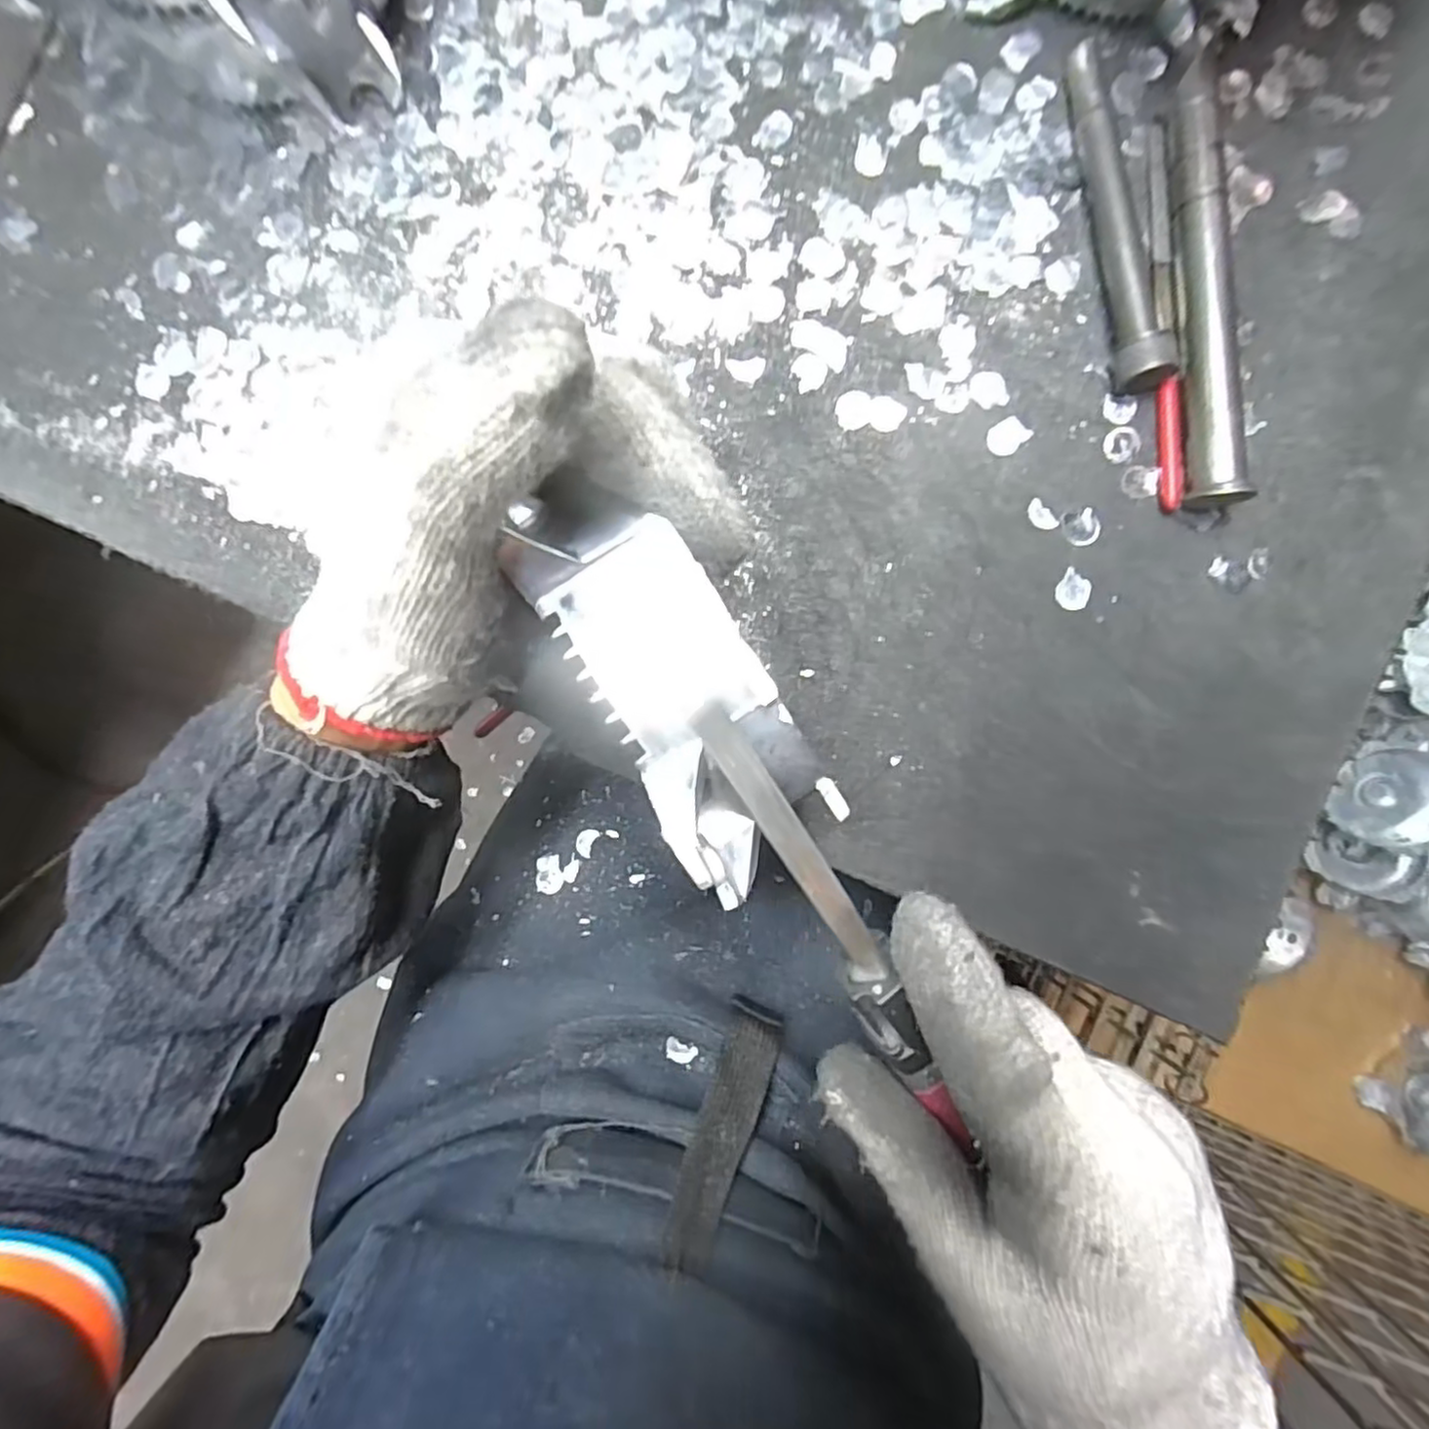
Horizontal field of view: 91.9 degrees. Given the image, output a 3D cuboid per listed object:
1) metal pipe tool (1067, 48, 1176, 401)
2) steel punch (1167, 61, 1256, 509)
[{"bbox_3d":[0.170,-0.213,0.296,0.020,0.022,0.144,-11,88,0],"label":"metal pipe tool"},{"bbox_3d":[0.206,-0.179,0.294,0.020,0.022,0.179,-4,88,0],"label":"steel punch"}]

